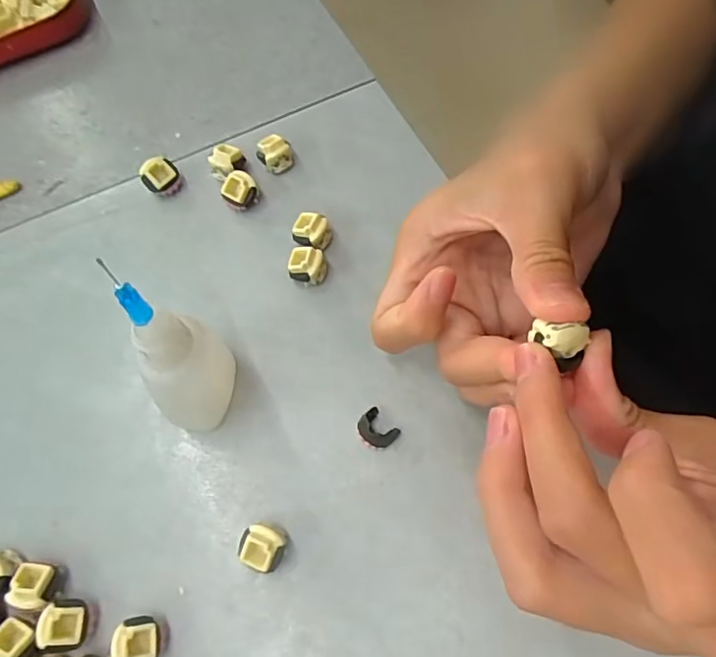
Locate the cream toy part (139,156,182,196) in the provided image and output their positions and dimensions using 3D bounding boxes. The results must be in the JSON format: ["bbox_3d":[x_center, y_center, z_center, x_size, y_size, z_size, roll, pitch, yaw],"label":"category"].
[{"bbox_3d":[-0.093,-0.071,0.264,0.016,0.016,0.012,-28,70,-12],"label":"cream toy part"}]

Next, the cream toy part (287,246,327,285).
[{"bbox_3d":[-0.022,-0.027,0.247,0.016,0.014,0.014,-1,67,-1],"label":"cream toy part"}]

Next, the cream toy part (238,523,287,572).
[{"bbox_3d":[-0.034,0.079,0.202,0.016,0.014,0.015,19,68,7],"label":"cream toy part"}]

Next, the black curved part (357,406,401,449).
[{"bbox_3d":[0.007,0.040,0.222,0.014,0.008,0.016,-42,74,-16],"label":"black curved part"}]

